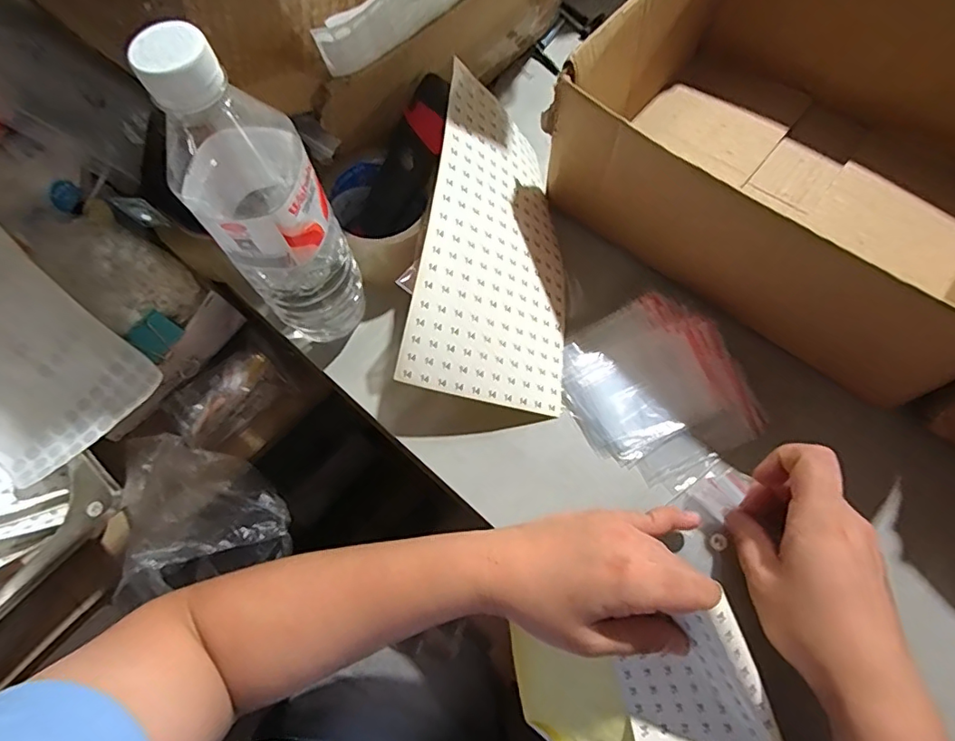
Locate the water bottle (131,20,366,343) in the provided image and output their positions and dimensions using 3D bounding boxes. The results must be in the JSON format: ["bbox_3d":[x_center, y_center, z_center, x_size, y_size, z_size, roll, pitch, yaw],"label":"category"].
[{"bbox_3d":[-0.122,-0.095,0.306,0.068,0.189,0.068,-28,71,-9],"label":"water bottle"}]

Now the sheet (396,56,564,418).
[{"bbox_3d":[0.019,-0.090,0.385,0.109,0.083,0.238,8,69,5],"label":"sheet"}]

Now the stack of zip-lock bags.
[{"bbox_3d":[0.125,0.013,0.377,0.113,0.020,0.127,-31,71,-10],"label":"stack of zip-lock bags"}]

